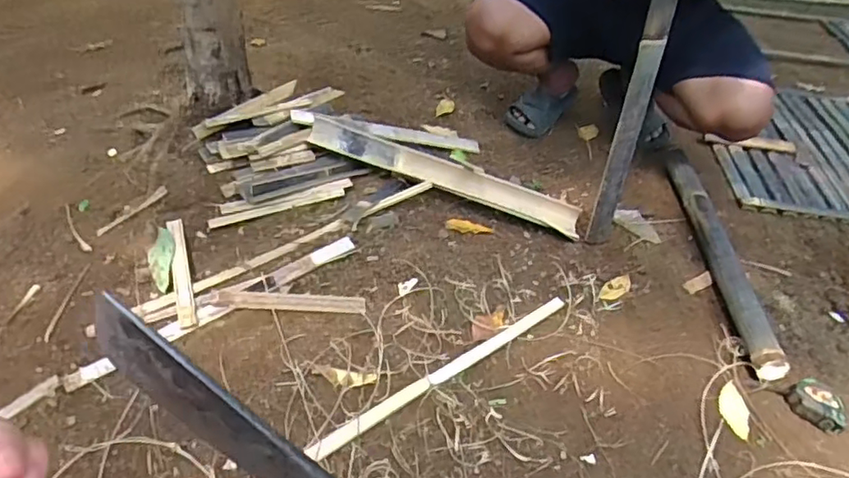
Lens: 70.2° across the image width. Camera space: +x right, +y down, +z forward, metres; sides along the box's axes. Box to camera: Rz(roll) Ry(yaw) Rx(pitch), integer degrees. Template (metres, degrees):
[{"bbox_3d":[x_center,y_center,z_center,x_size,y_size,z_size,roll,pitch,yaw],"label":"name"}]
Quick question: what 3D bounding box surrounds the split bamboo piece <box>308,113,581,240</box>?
[{"bbox_3d":[0.049,-0.129,1.277,0.594,0.051,0.076,20,39,-6],"label":"split bamboo piece"}]

